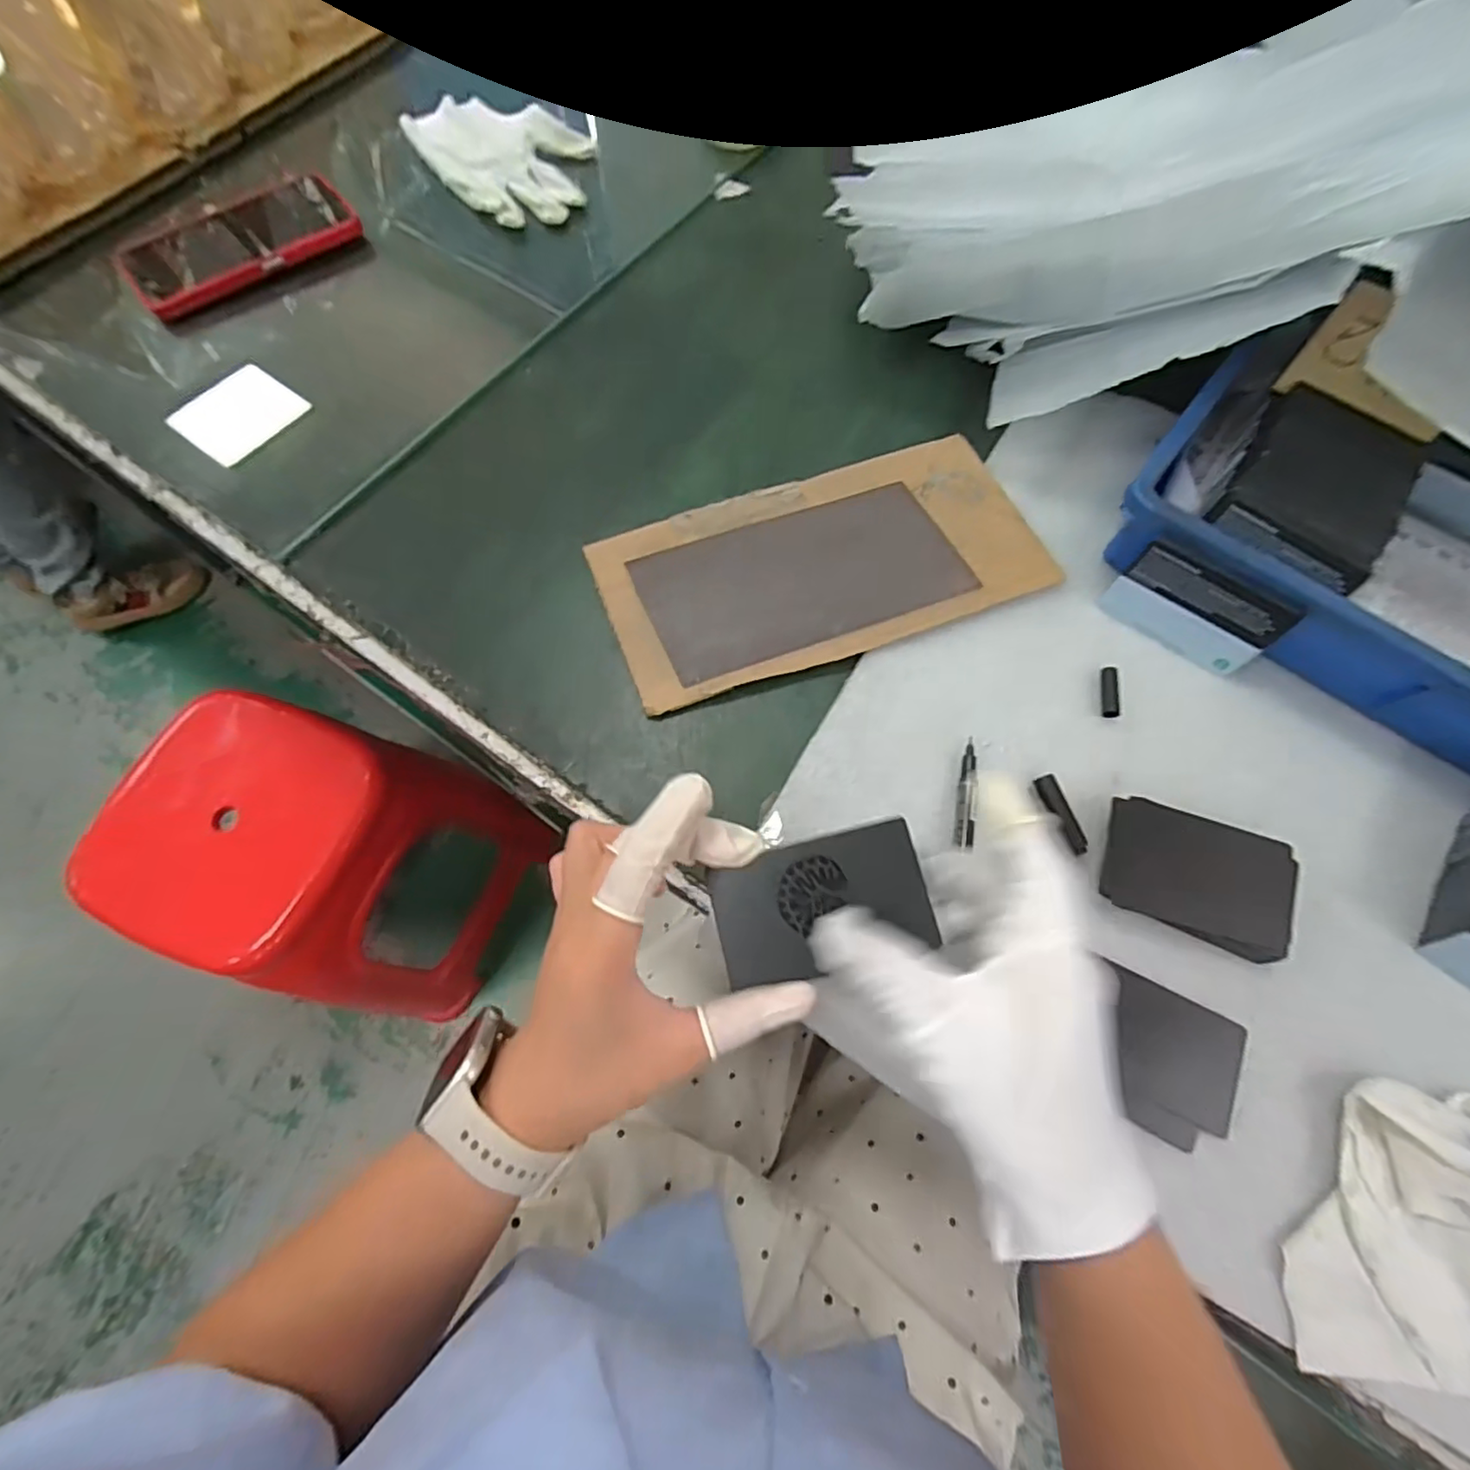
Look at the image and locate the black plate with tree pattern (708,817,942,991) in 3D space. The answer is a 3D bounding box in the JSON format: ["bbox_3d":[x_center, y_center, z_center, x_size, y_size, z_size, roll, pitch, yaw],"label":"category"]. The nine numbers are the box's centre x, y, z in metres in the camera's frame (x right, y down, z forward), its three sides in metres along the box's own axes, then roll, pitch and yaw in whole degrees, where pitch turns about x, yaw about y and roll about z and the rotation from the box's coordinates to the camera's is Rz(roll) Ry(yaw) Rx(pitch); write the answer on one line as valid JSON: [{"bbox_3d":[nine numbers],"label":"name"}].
[{"bbox_3d":[0.034,0.069,0.254,0.084,0.005,0.051,-15,74,8],"label":"black plate with tree pattern"}]

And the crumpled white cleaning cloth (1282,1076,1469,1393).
[{"bbox_3d":[0.321,0.219,0.269,0.148,0.025,0.112,5,69,1],"label":"crumpled white cleaning cloth"}]

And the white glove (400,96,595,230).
[{"bbox_3d":[-0.196,-0.504,0.541,0.126,0.028,0.184,-33,73,-12],"label":"white glove"}]

